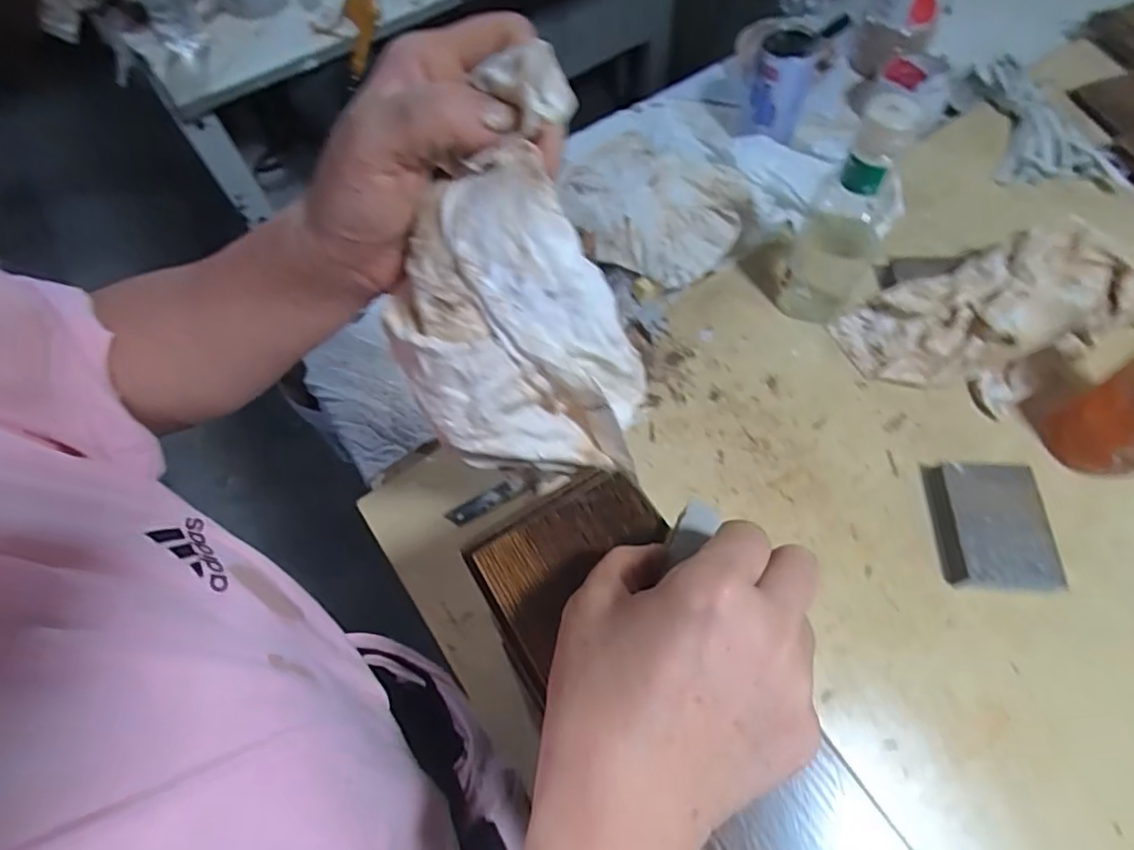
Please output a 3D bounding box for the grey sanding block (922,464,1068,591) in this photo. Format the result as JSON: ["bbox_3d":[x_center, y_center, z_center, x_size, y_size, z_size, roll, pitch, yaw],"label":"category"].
[{"bbox_3d":[0.329,0.078,0.467,0.070,0.027,0.097,3,64,5],"label":"grey sanding block"}]

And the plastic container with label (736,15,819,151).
[{"bbox_3d":[0.230,-0.382,0.672,0.075,0.112,0.062,17,66,12],"label":"plastic container with label"}]

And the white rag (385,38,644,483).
[{"bbox_3d":[-0.024,-0.048,0.264,0.109,0.179,0.084,0,64,4],"label":"white rag"}]

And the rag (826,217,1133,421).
[{"bbox_3d":[0.377,-0.097,0.527,0.216,0.093,0.133,-21,64,-7],"label":"rag"}]

